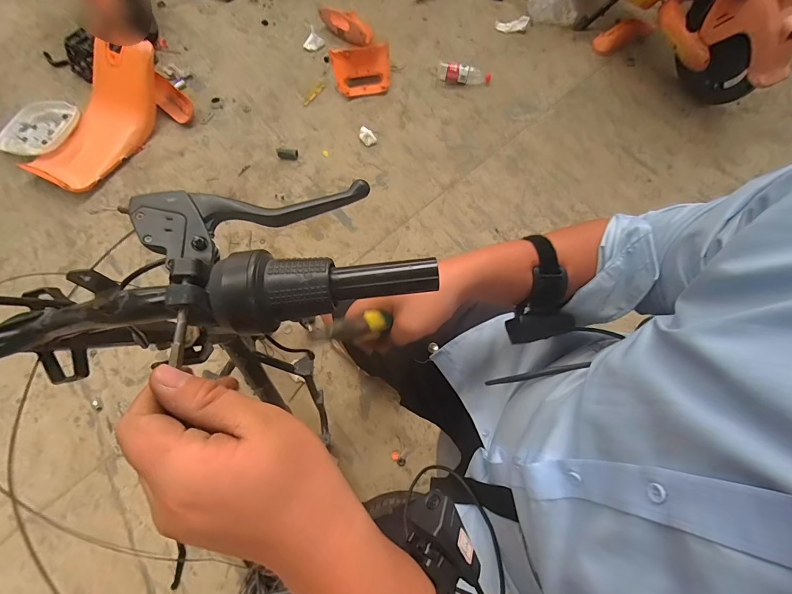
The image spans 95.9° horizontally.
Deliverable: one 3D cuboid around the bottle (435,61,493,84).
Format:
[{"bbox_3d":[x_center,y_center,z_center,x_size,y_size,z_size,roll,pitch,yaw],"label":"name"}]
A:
[{"bbox_3d":[0.280,-0.922,1.480,0.222,0.074,0.059,18,69,8],"label":"bottle"}]

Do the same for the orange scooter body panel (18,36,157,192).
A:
[{"bbox_3d":[-1.135,-0.687,1.355,0.285,0.199,0.592,11,69,5],"label":"orange scooter body panel"}]

